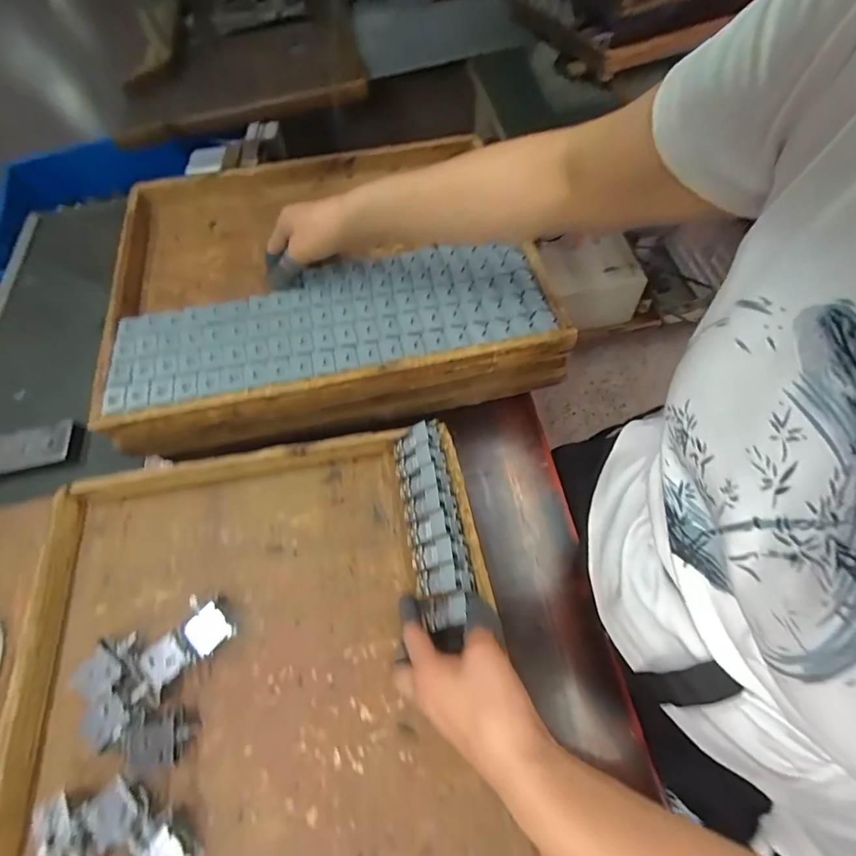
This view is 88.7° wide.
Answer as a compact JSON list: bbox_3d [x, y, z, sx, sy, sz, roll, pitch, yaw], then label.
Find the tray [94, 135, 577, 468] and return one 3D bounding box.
[{"bbox_3d":[-0.122,-0.203,0.550,0.480,0.080,0.400,-13,61,-2],"label":"tray"}]

